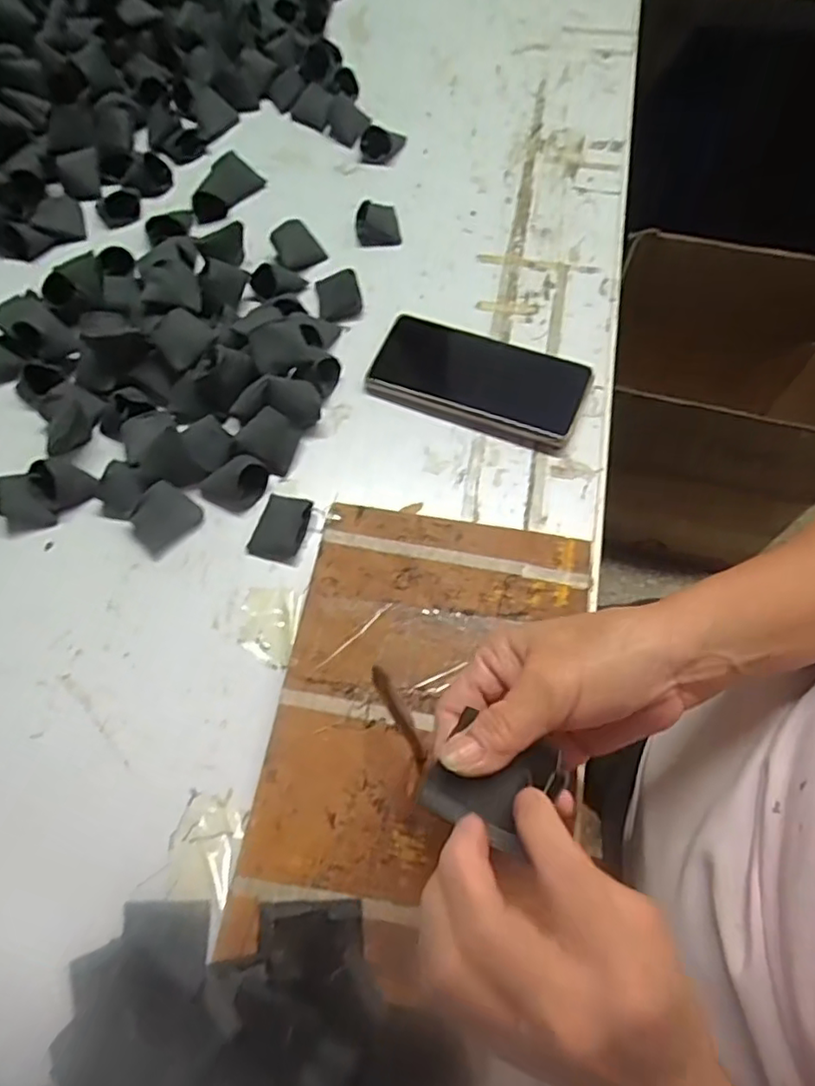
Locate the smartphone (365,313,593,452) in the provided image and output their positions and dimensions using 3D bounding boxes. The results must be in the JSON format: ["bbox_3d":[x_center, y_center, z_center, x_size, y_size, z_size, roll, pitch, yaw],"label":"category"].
[{"bbox_3d":[0.052,-0.126,0.474,0.159,0.014,0.079,20,68,11],"label":"smartphone"}]

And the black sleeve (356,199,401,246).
[{"bbox_3d":[-0.027,-0.282,0.545,0.037,0.017,0.038,-9,66,-2],"label":"black sleeve"}]

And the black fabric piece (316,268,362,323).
[{"bbox_3d":[-0.057,-0.204,0.516,0.035,0.013,0.039,-13,93,4],"label":"black fabric piece"}]

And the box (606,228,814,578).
[{"bbox_3d":[0.503,-0.208,1.063,0.367,0.438,0.342,13,67,8],"label":"box"}]

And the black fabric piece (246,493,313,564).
[{"bbox_3d":[-0.087,-0.010,0.429,0.033,0.005,0.047,16,76,14],"label":"black fabric piece"}]

